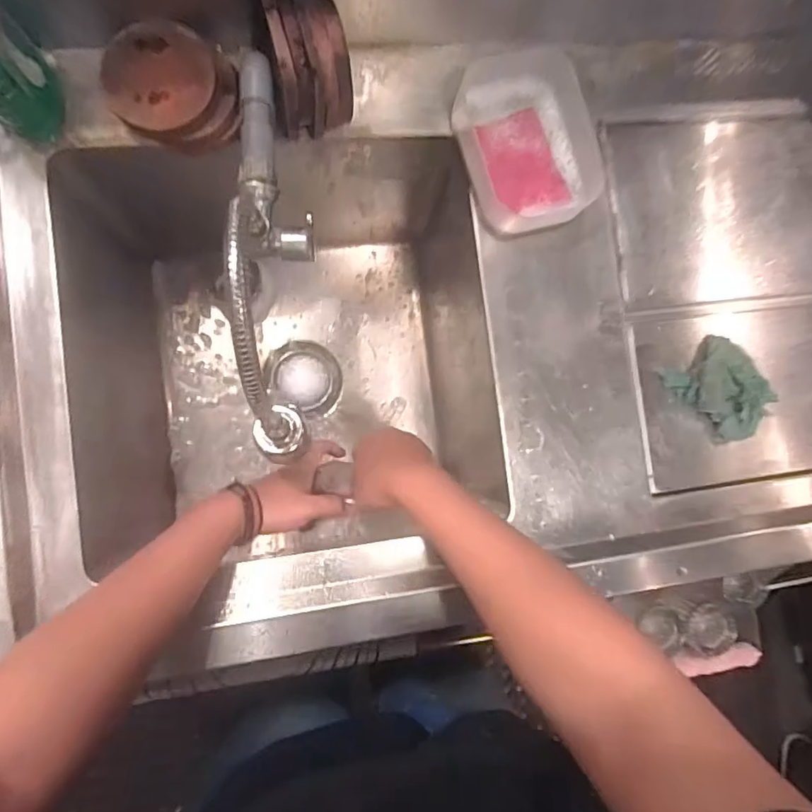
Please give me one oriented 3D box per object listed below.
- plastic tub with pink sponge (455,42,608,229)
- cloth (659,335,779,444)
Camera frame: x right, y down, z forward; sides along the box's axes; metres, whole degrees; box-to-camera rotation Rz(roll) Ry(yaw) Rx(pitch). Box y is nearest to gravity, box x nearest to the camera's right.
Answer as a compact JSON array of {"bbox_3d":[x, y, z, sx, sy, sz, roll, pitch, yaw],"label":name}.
[{"bbox_3d":[0.120,-0.267,0.549,0.129,0.042,0.173,-17,90,-9],"label":"plastic tub with pink sponge"},{"bbox_3d":[0.332,-0.020,0.563,0.099,0.032,0.079,45,79,-4],"label":"cloth"}]

